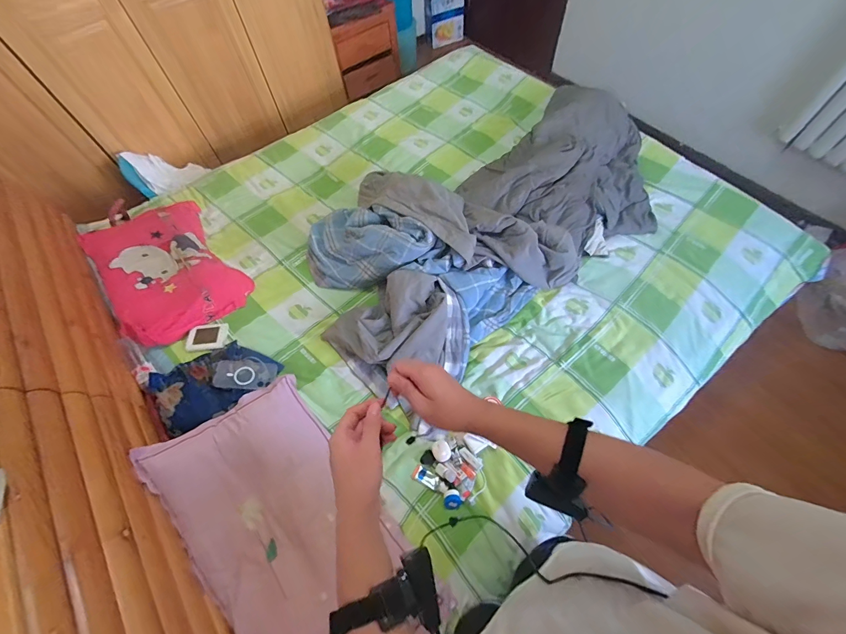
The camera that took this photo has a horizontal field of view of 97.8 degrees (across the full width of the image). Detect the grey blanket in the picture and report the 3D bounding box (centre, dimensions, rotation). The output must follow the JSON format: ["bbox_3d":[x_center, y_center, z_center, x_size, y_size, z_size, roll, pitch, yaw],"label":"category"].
[{"bbox_3d":[0.226,-0.393,1.335,1.397,0.183,0.786,-35,66,-15],"label":"grey blanket"}]

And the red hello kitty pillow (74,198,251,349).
[{"bbox_3d":[-0.912,-0.183,1.310,0.392,0.093,0.601,-37,65,-16],"label":"red hello kitty pillow"}]

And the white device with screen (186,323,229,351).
[{"bbox_3d":[-0.687,0.063,1.181,0.115,0.023,0.089,-9,61,-1],"label":"white device with screen"}]

